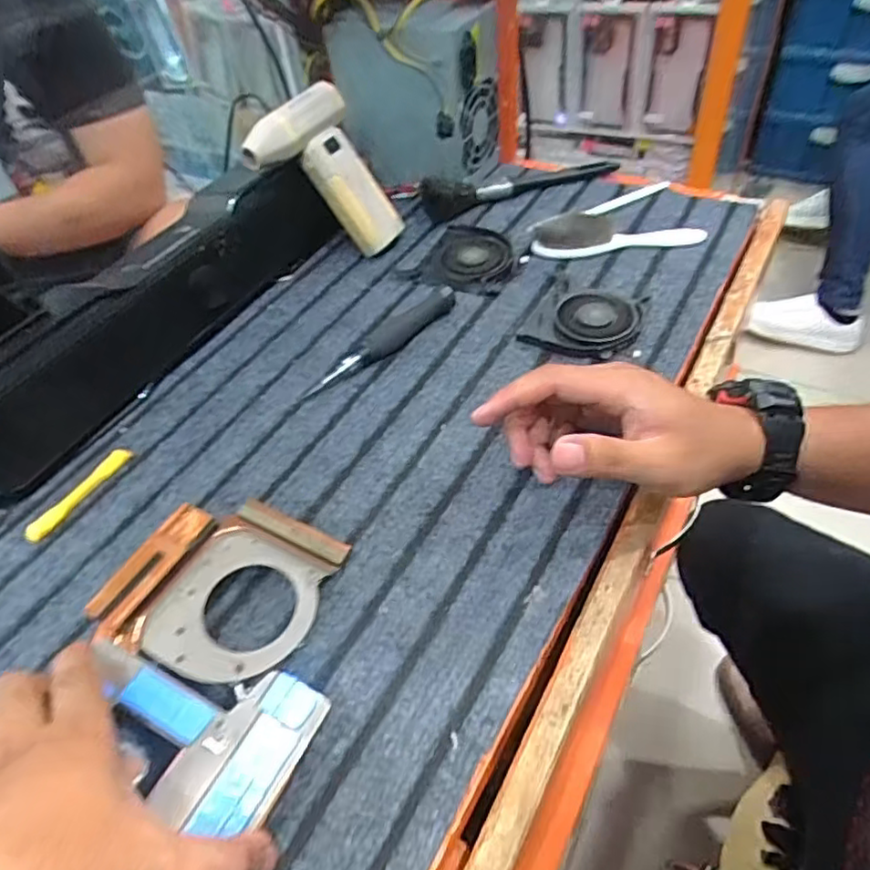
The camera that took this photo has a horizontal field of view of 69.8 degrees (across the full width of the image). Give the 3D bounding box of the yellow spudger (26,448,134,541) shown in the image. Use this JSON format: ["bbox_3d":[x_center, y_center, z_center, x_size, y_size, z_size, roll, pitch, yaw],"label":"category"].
[{"bbox_3d":[-0.239,0.038,0.420,0.012,0.007,0.081,21,55,23],"label":"yellow spudger"}]

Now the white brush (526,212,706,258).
[{"bbox_3d":[0.159,-0.182,0.550,0.146,0.020,0.043,-6,49,1],"label":"white brush"}]

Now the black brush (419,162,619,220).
[{"bbox_3d":[0.086,-0.251,0.615,0.199,0.025,0.043,-10,49,-2],"label":"black brush"}]

